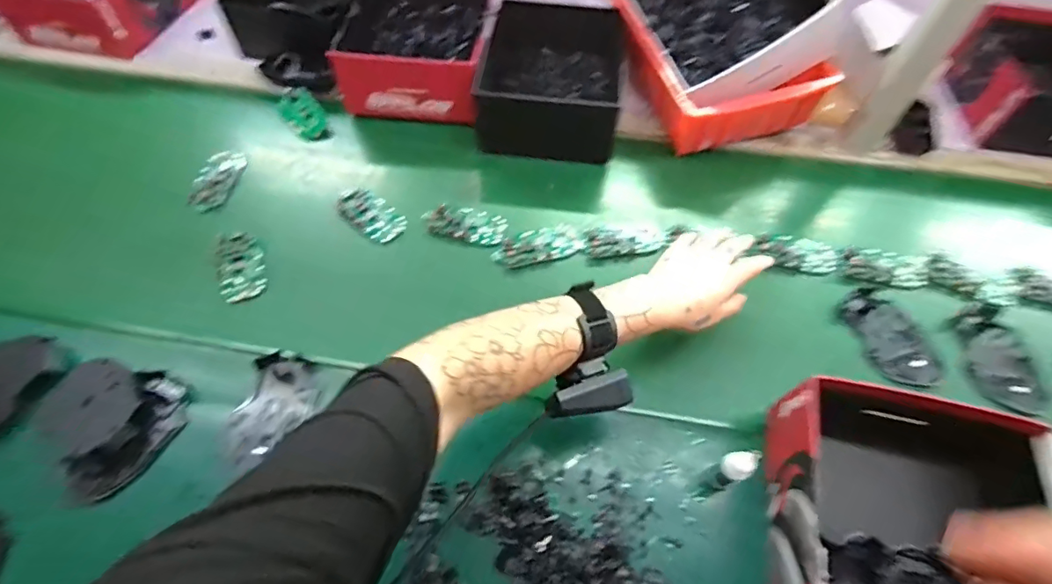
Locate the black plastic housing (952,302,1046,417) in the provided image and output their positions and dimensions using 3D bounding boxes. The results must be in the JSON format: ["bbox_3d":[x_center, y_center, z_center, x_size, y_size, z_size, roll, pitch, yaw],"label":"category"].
[{"bbox_3d":[0.504,0.070,0.532,0.068,0.018,0.119,10,58,6],"label":"black plastic housing"}]

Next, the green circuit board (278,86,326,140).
[{"bbox_3d":[-0.314,-0.253,0.703,0.045,0.027,0.083,-32,64,-19],"label":"green circuit board"}]

